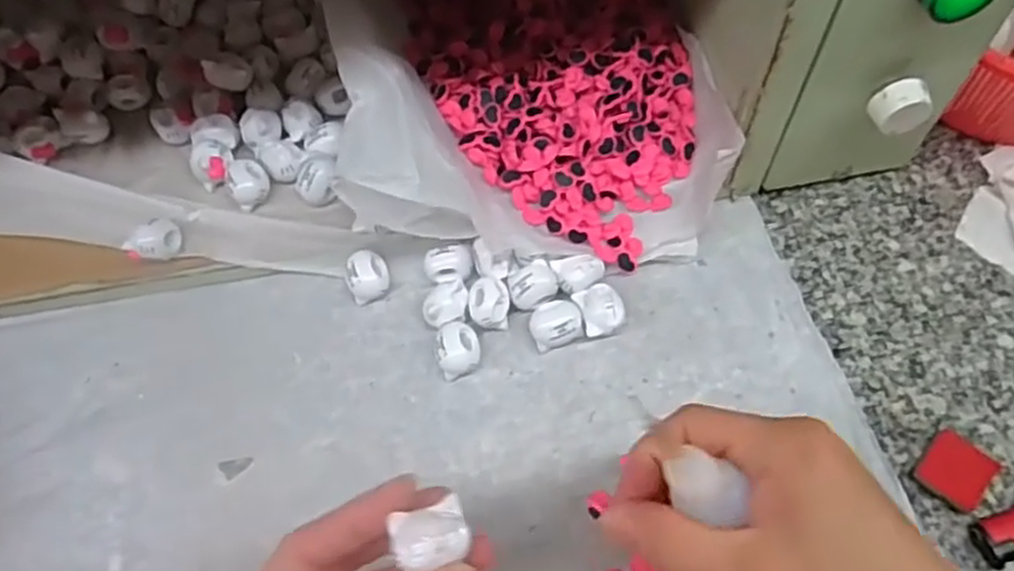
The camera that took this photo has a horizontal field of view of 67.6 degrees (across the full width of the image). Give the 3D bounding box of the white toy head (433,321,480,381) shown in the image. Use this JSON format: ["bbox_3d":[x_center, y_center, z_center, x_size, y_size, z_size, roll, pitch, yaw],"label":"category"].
[{"bbox_3d":[-0.024,0.032,0.373,0.021,0.018,0.025,0,62,2],"label":"white toy head"}]

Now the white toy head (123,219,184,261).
[{"bbox_3d":[-0.179,-0.021,0.386,0.027,0.019,0.016,-39,67,-18],"label":"white toy head"}]

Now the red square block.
[{"bbox_3d":[0.205,0.083,0.342,0.028,0.007,0.031,37,69,19],"label":"red square block"}]

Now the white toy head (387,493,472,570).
[{"bbox_3d":[-0.025,0.082,0.249,0.024,0.011,0.021,-18,63,-8],"label":"white toy head"}]

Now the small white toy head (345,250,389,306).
[{"bbox_3d":[-0.072,-0.005,0.393,0.020,0.018,0.024,-6,62,-2],"label":"small white toy head"}]

